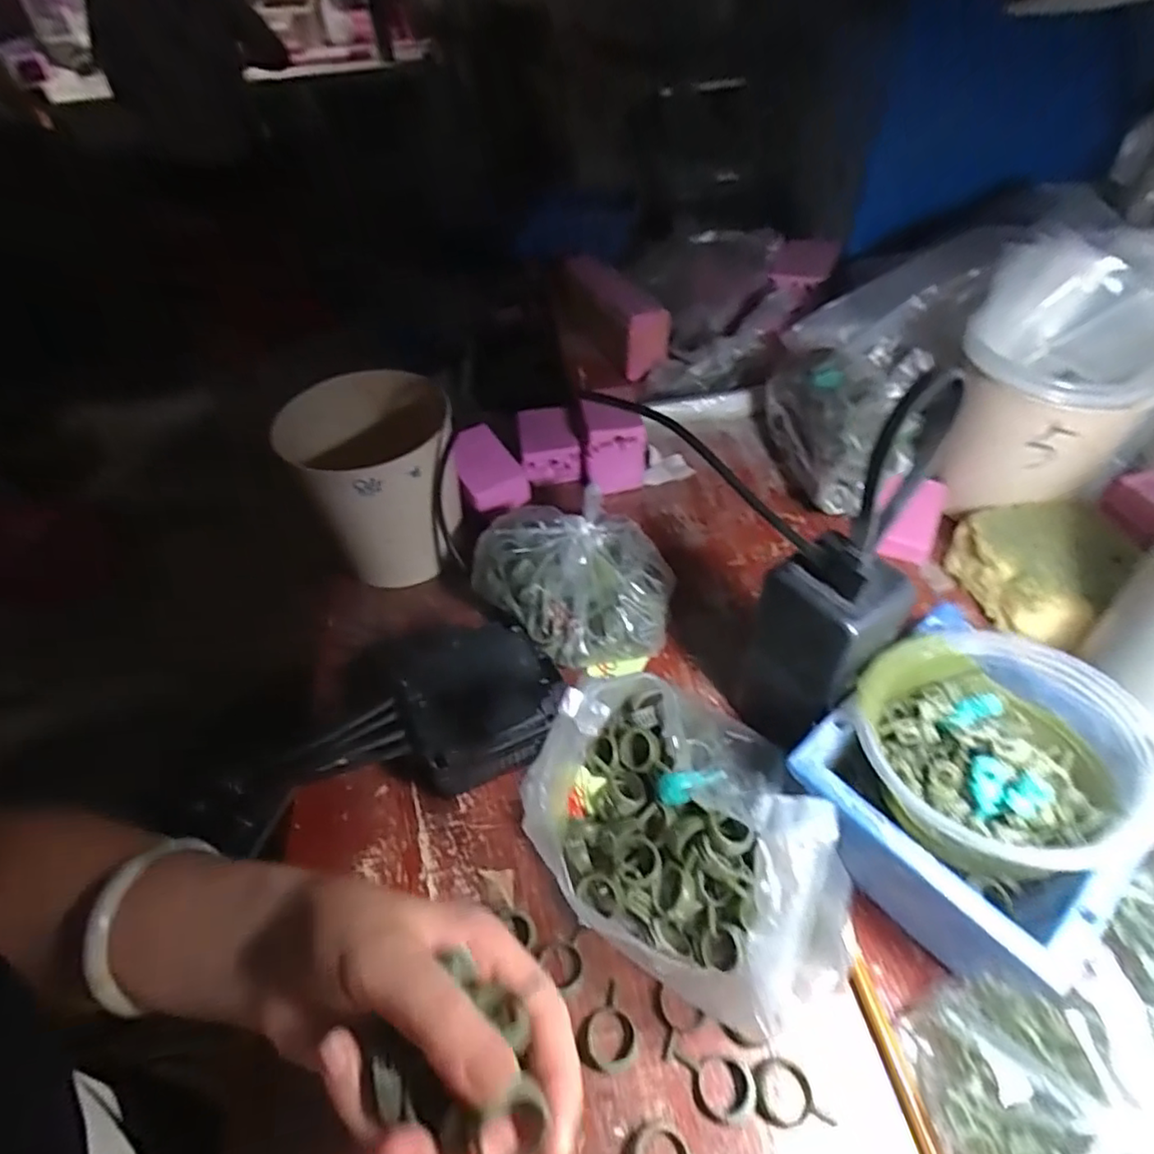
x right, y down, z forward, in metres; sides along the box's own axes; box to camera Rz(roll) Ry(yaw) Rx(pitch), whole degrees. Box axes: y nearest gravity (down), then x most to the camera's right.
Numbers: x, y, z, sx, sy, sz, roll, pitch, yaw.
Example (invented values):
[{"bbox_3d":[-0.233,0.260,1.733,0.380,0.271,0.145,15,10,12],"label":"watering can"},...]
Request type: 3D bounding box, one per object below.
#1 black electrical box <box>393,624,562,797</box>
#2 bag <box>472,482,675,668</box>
[{"bbox_3d":[-0.058,0.075,0.379,0.087,0.046,0.086,-16,48,-9],"label":"black electrical box"},{"bbox_3d":[0.005,0.004,0.435,0.128,0.063,0.105,31,57,29],"label":"bag"}]

